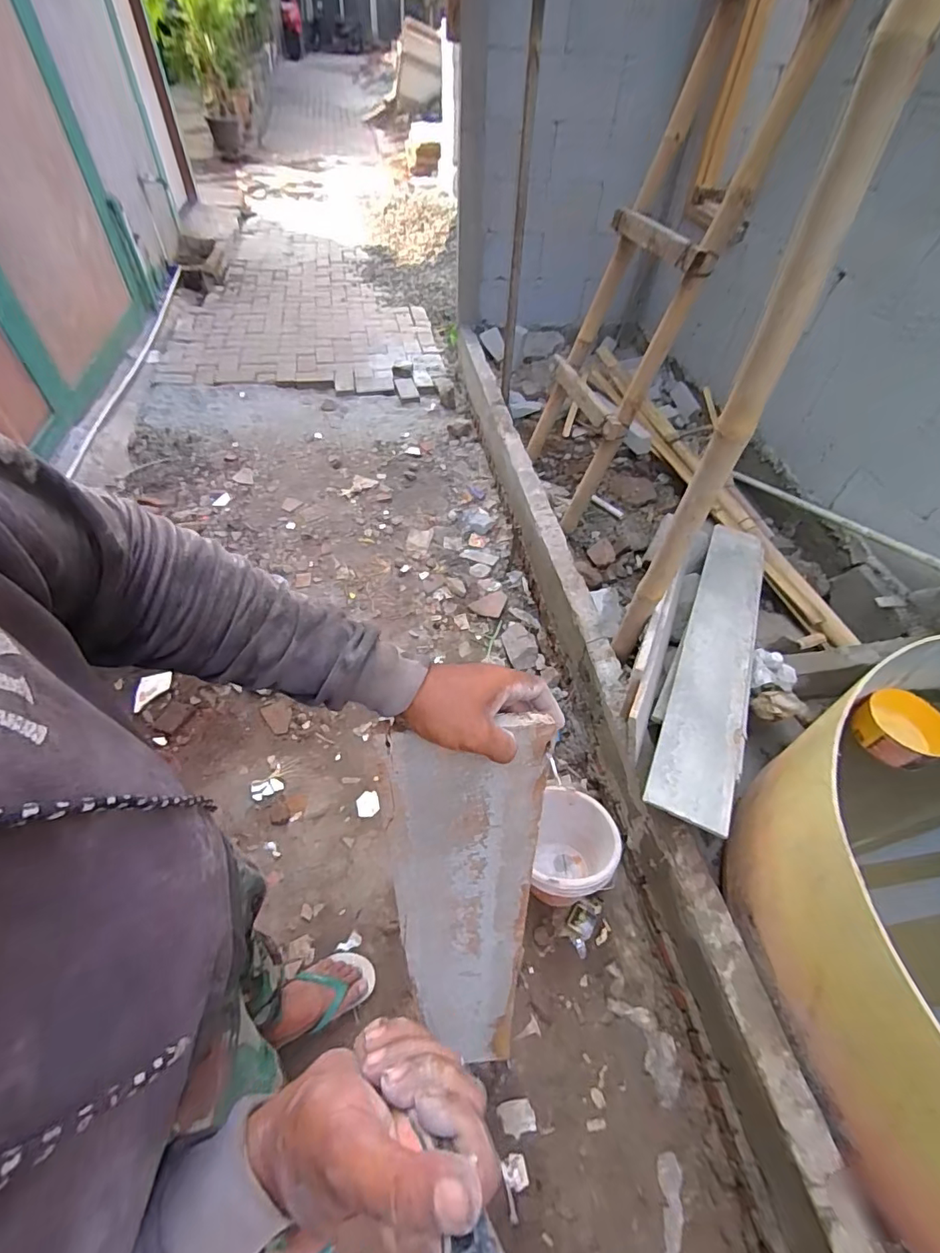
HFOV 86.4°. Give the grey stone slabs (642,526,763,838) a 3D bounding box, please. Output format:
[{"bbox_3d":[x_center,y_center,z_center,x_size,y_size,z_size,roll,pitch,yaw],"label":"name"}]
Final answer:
[{"bbox_3d":[0.691,0.032,1.383,0.171,0.022,1.186,20,44,18],"label":"grey stone slabs"}]

